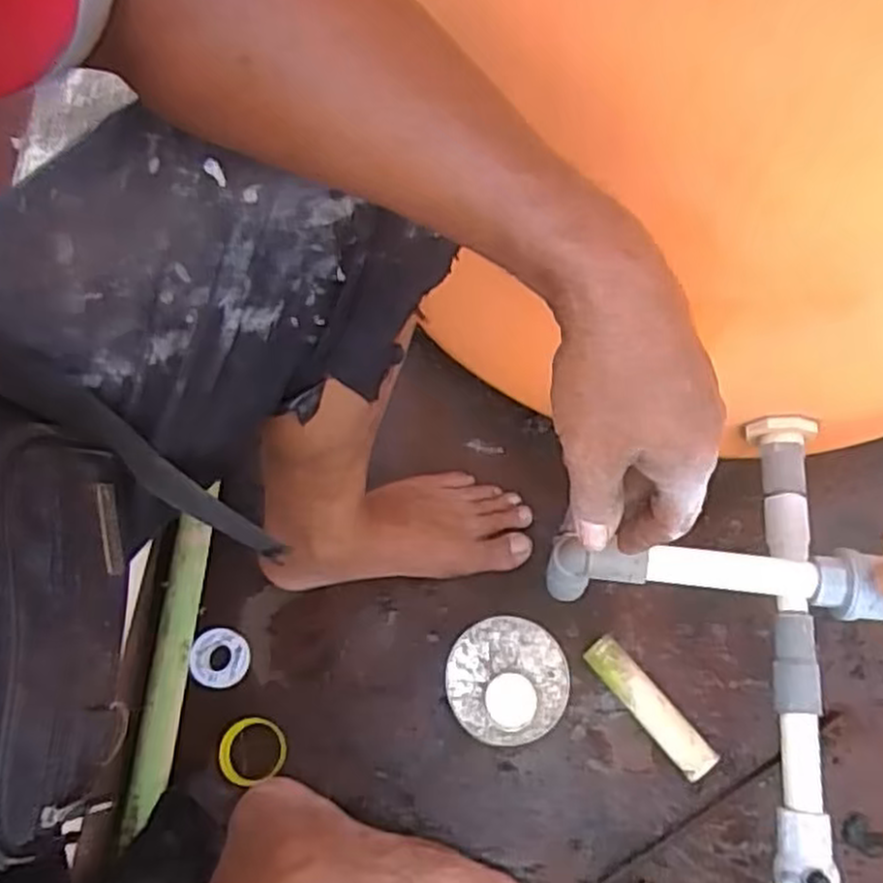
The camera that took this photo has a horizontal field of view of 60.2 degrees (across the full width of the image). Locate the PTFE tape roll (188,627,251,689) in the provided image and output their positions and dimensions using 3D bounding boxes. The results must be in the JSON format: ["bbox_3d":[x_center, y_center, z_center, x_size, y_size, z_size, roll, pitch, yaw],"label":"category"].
[{"bbox_3d":[-0.210,0.206,0.724,0.053,0.012,0.053,4,72,-12],"label":"PTFE tape roll"}]

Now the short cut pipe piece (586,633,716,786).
[{"bbox_3d":[0.185,0.235,0.682,0.035,0.032,0.136,-37,72,-11],"label":"short cut pipe piece"}]

